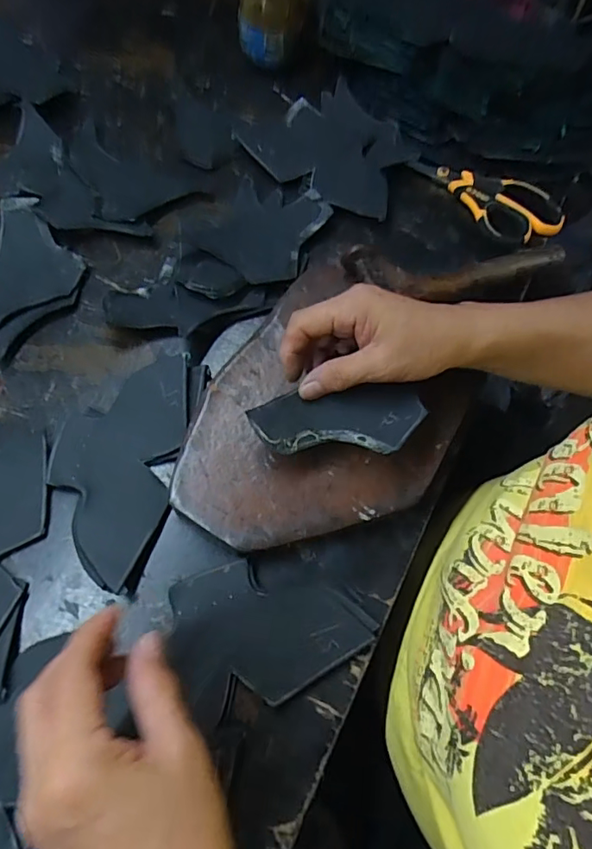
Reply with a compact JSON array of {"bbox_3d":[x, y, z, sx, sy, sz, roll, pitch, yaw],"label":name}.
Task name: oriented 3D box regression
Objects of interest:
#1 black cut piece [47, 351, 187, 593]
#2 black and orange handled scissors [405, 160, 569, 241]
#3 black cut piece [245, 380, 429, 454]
[{"bbox_3d":[-0.131,0.024,0.396,0.084,0.012,0.172,10,67,-2],"label":"black cut piece"},{"bbox_3d":[0.185,-0.219,0.512,0.142,0.021,0.071,40,69,17],"label":"black and orange handled scissors"},{"bbox_3d":[0.028,-0.003,0.368,0.115,0.010,0.049,-5,63,2],"label":"black cut piece"}]

